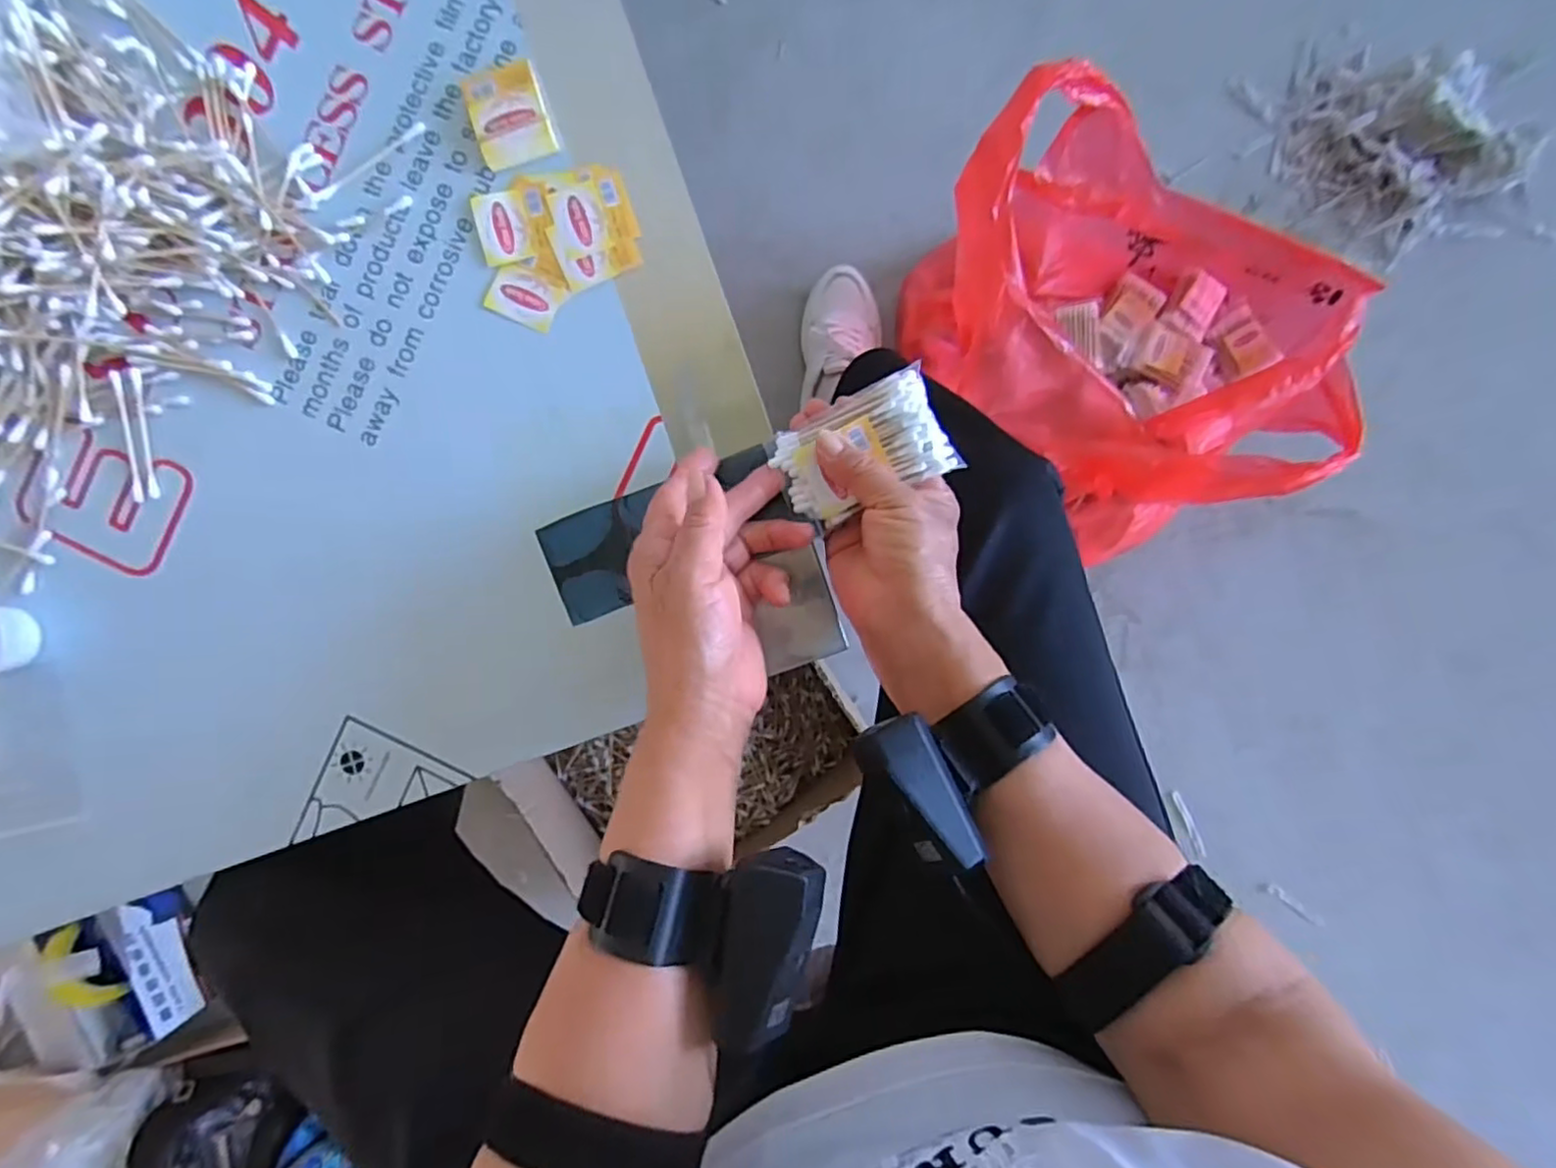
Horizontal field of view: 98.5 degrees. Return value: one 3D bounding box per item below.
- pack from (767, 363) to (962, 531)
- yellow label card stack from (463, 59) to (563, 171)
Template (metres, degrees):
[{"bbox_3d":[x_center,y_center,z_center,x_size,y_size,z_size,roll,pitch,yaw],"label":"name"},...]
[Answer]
[{"bbox_3d":[0.046,-0.071,0.358,0.090,0.015,0.058,-24,92,0],"label":"pack"},{"bbox_3d":[-0.148,-0.260,0.374,0.042,0.010,0.047,-19,92,0],"label":"yellow label card stack"}]

